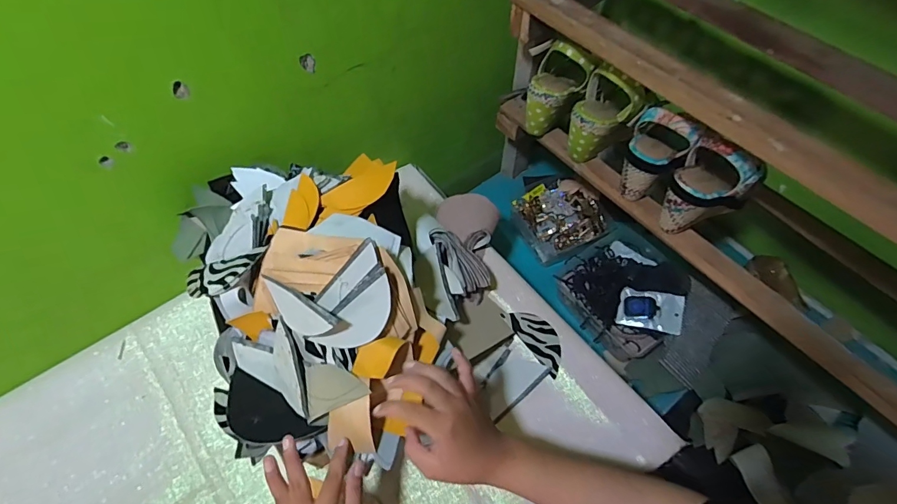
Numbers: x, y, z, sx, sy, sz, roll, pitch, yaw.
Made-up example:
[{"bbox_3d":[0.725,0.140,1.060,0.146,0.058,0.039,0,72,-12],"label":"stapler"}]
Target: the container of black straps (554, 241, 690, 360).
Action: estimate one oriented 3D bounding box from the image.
[{"bbox_3d":[0.322,0.071,0.794,0.186,0.074,0.197,-27,62,-16],"label":"container of black straps"}]

